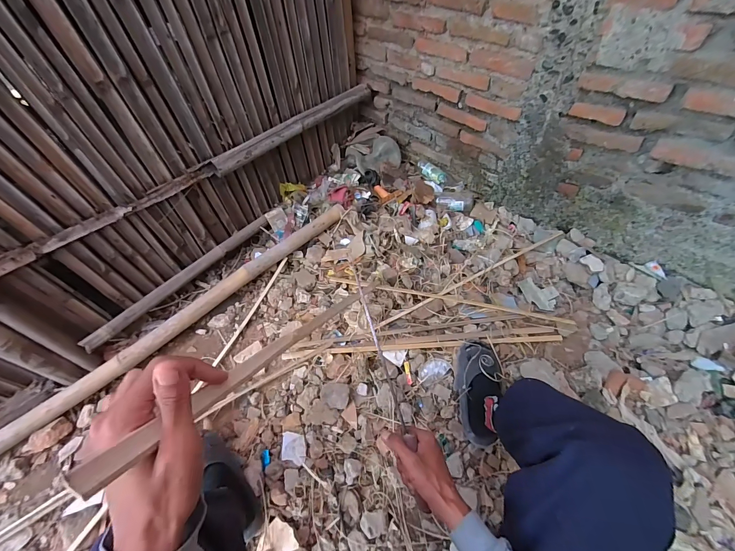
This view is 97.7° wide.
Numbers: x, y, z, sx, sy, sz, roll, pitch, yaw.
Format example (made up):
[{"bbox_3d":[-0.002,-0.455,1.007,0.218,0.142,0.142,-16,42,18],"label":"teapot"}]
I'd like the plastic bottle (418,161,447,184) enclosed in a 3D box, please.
[{"bbox_3d":[0.283,-0.462,1.437,0.157,0.049,0.050,38,61,11],"label":"plastic bottle"}]

